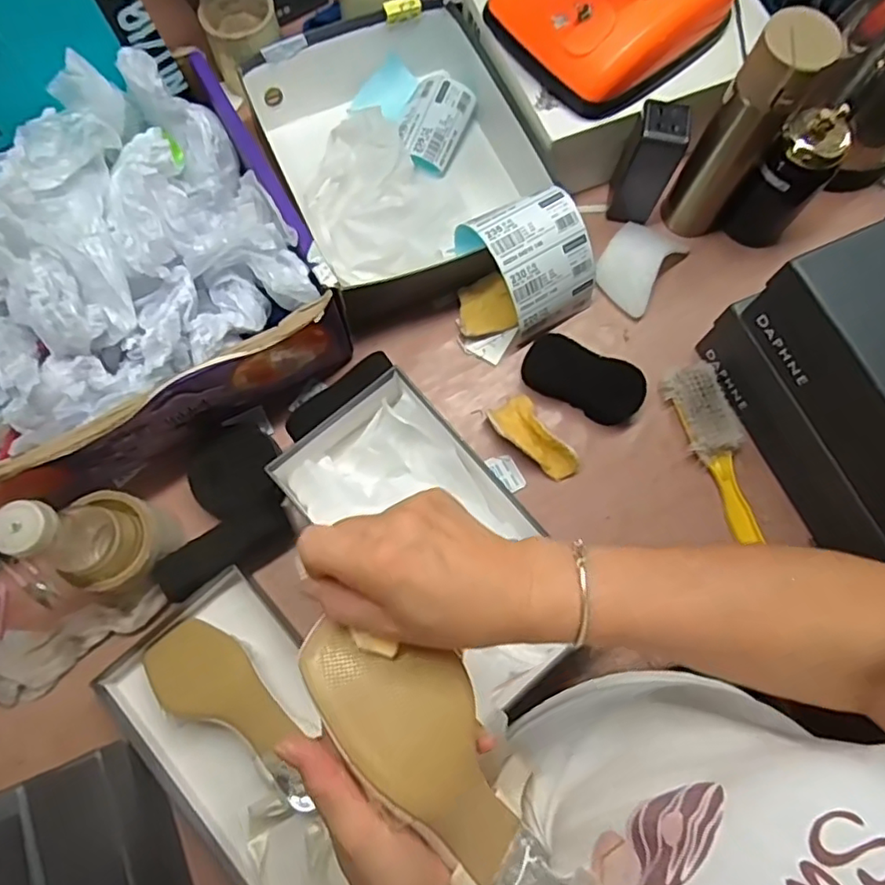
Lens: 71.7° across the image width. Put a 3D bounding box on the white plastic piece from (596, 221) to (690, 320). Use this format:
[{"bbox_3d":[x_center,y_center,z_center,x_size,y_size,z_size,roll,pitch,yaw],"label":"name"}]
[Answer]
[{"bbox_3d":[0.221,-0.202,0.690,0.078,0.037,0.106,31,77,7],"label":"white plastic piece"}]

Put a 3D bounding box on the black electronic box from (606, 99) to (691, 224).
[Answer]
[{"bbox_3d":[0.220,-0.299,0.664,0.052,0.126,0.056,15,75,3],"label":"black electronic box"}]

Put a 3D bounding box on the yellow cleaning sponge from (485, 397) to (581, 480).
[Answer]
[{"bbox_3d":[0.094,-0.002,0.638,0.050,0.028,0.101,-33,78,-9],"label":"yellow cleaning sponge"}]

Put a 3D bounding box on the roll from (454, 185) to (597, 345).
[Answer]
[{"bbox_3d":[0.091,-0.198,0.651,0.105,0.090,0.135,-35,78,-9],"label":"roll"}]

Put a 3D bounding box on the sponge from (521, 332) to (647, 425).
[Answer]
[{"bbox_3d":[0.151,-0.070,0.656,0.130,0.030,0.057,26,76,6],"label":"sponge"}]

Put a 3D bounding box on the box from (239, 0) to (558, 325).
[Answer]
[{"bbox_3d":[-0.051,-0.333,0.706,0.252,0.105,0.361,-23,76,-7],"label":"box"}]

